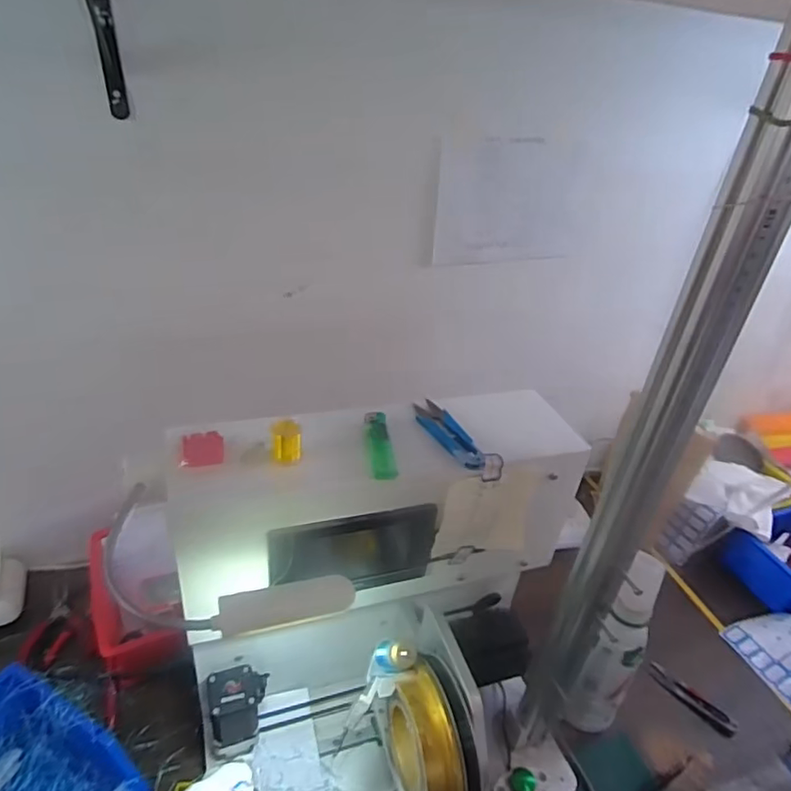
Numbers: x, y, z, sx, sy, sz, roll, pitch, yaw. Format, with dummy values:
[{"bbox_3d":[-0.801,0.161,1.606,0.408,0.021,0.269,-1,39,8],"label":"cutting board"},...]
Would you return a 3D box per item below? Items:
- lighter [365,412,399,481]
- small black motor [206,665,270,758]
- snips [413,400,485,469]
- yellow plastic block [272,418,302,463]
[{"bbox_3d":[-0.013,0.039,0.472,0.019,0.011,0.077,0,34,-10],"label":"lighter"},{"bbox_3d":[-0.151,0.300,0.547,0.059,0.077,0.056,-5,35,-17],"label":"small black motor"},{"bbox_3d":[0.045,0.031,0.495,0.029,0.009,0.098,-11,38,-25],"label":"snips"},{"bbox_3d":[-0.085,0.036,0.442,0.021,0.029,0.016,-2,34,-13],"label":"yellow plastic block"}]

